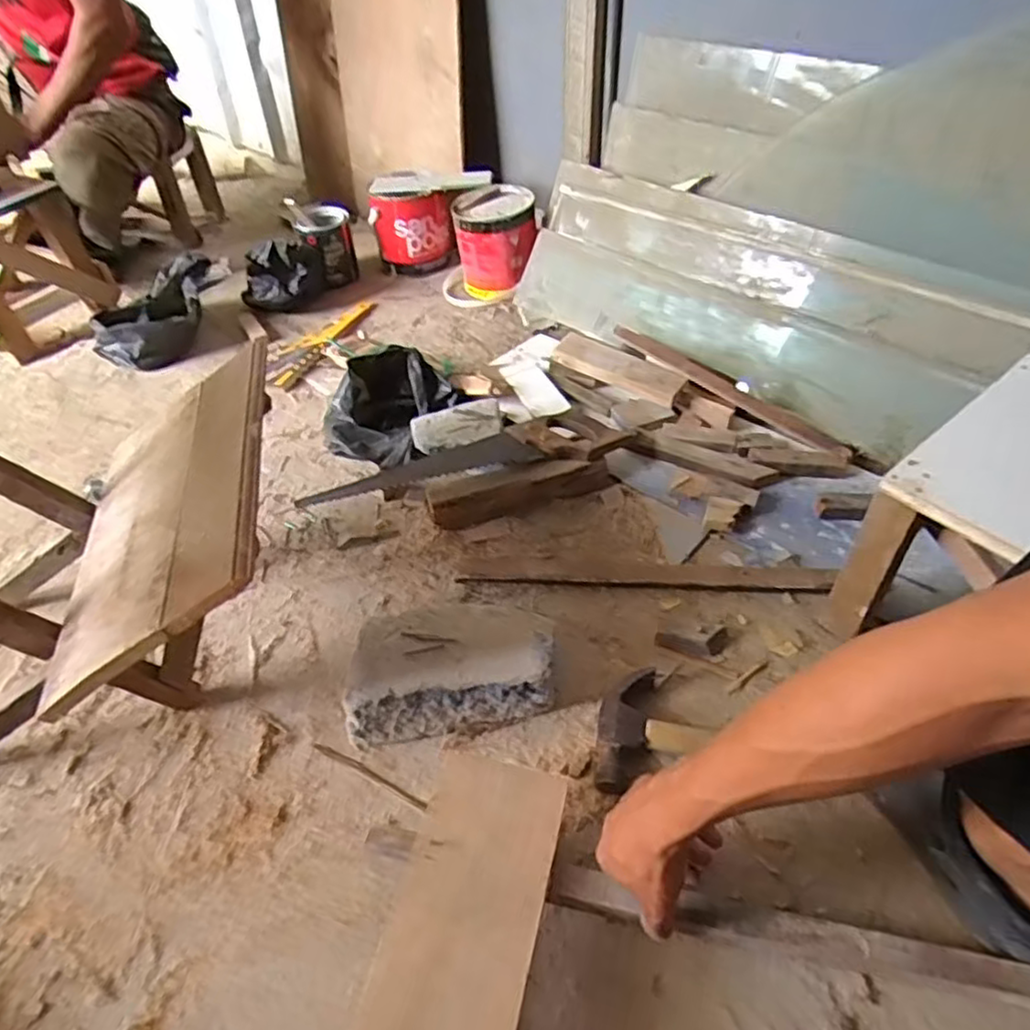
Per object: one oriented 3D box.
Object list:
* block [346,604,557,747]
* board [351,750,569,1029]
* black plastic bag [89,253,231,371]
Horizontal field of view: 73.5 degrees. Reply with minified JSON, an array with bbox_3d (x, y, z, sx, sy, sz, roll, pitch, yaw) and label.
[{"bbox_3d":[-0.066,0.158,0.711,0.203,0.074,0.112,-7,47,-3],"label":"block"},{"bbox_3d":[-0.052,0.341,0.482,0.108,0.017,0.341,13,48,9],"label":"board"},{"bbox_3d":[-0.630,-0.361,1.223,0.151,0.125,0.200,13,49,15],"label":"black plastic bag"}]

